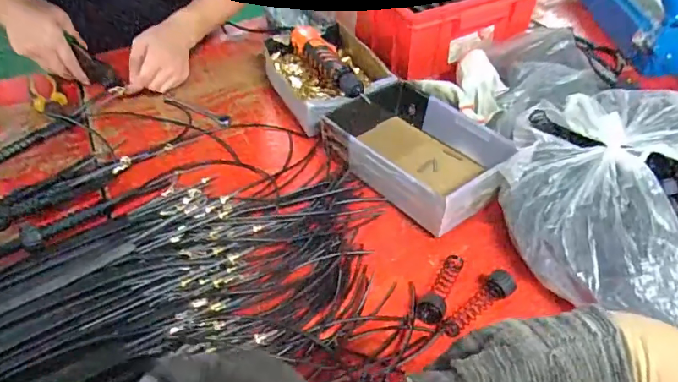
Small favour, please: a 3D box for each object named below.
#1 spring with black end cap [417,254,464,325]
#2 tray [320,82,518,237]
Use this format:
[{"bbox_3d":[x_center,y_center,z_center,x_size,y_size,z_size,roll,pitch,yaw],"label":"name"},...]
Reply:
[{"bbox_3d":[0.121,0.111,0.555,0.029,0.023,0.096,19,50,22],"label":"spring with black end cap"},{"bbox_3d":[0.109,-0.070,0.709,0.178,0.059,0.279,-34,52,-26],"label":"tray"}]

